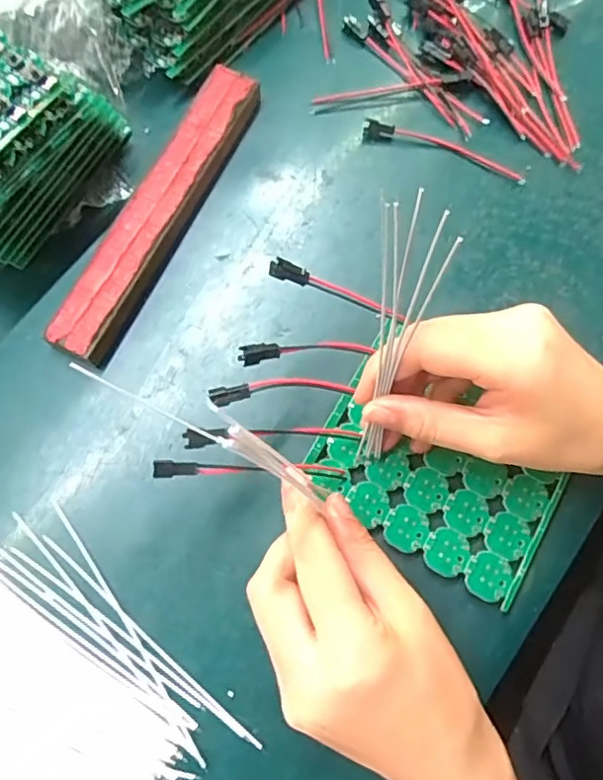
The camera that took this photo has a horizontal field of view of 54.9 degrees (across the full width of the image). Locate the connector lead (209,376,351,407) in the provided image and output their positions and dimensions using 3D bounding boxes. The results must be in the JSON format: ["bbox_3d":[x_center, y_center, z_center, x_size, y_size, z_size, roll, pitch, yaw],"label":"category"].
[{"bbox_3d":[-0.007,0.000,0.271,0.071,0.007,0.010,-4,74,-22],"label":"connector lead"}]

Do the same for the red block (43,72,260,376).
[{"bbox_3d":[-0.080,-0.104,0.332,0.032,0.017,0.194,25,76,6],"label":"red block"}]

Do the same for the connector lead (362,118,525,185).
[{"bbox_3d":[0.087,-0.146,0.354,0.101,0.005,0.014,17,75,4],"label":"connector lead"}]

